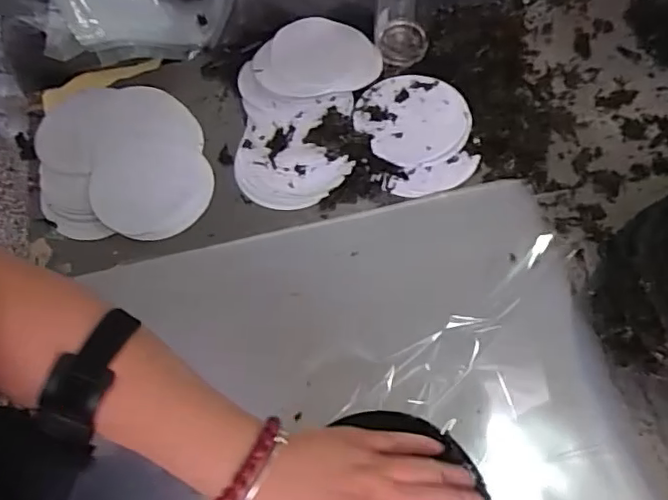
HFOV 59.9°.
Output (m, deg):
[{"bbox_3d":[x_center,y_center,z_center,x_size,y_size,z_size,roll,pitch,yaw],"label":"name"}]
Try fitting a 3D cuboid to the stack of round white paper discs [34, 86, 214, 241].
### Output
[{"bbox_3d":[-0.237,-0.101,0.653,0.178,0.009,0.212,-14,64,-7],"label":"stack of round white paper discs"}]

